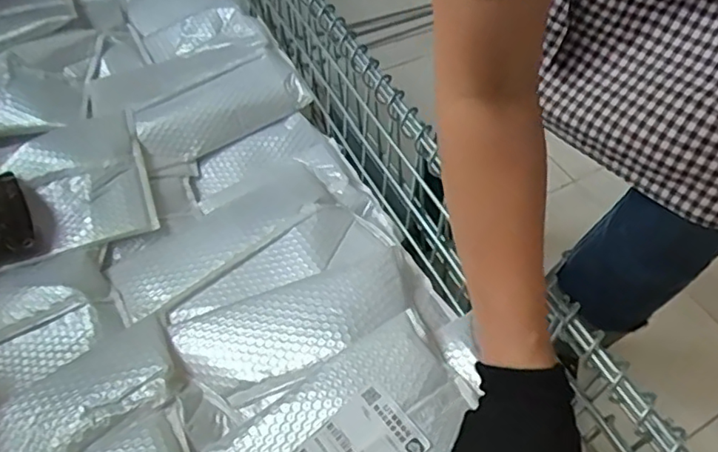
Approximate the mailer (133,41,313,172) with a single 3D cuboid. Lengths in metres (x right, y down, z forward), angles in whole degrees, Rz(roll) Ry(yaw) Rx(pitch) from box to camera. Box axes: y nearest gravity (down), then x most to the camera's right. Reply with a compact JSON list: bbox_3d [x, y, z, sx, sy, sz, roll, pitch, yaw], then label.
[{"bbox_3d":[-0.195,-0.166,0.818,0.236,0.025,0.100,-30,78,-12],"label":"mailer"}]

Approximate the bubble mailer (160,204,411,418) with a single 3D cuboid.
[{"bbox_3d":[-0.069,0.073,0.616,0.245,0.043,0.172,-30,59,-24],"label":"bubble mailer"}]

